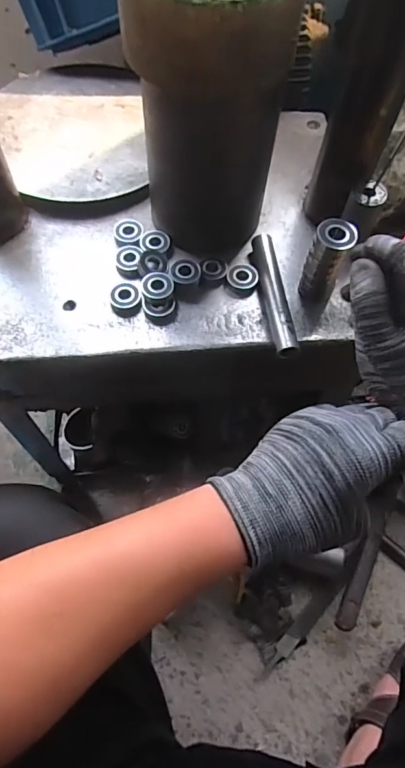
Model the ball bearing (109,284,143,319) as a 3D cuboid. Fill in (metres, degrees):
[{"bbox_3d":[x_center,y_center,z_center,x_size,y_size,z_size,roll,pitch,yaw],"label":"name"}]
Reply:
[{"bbox_3d":[-0.081,-0.090,0.501,0.033,0.015,0.033,1,63,-2],"label":"ball bearing"}]

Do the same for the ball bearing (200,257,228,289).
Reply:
[{"bbox_3d":[0.013,-0.125,0.522,0.030,0.011,0.034,4,63,-1],"label":"ball bearing"}]

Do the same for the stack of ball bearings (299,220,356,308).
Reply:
[{"bbox_3d":[0.127,-0.124,0.487,0.036,0.088,0.033,27,65,10],"label":"stack of ball bearings"}]

